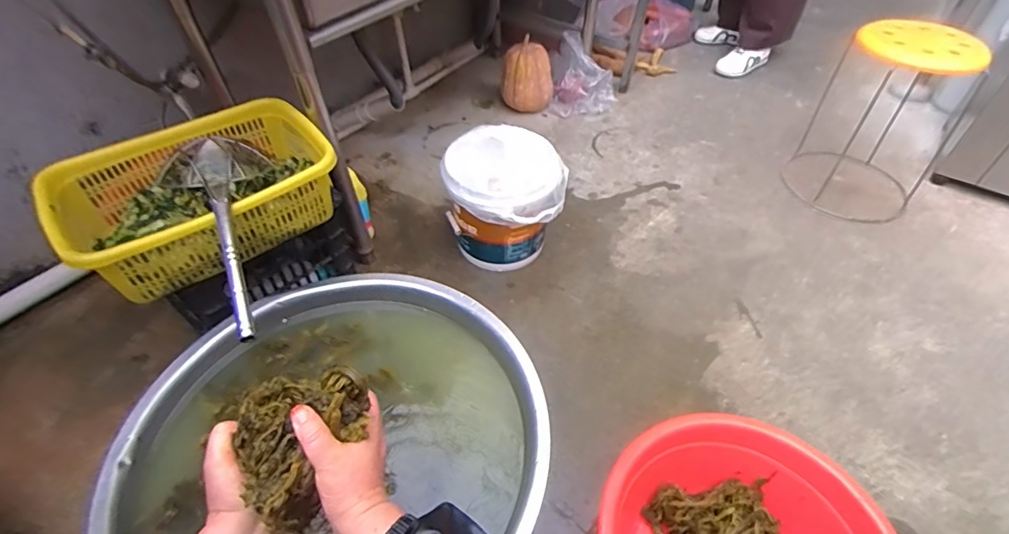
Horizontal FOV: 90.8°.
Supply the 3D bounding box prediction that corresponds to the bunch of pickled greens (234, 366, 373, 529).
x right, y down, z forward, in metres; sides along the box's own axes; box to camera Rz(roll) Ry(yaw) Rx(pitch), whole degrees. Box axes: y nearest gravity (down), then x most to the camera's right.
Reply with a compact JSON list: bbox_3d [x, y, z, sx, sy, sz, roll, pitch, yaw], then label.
[{"bbox_3d":[-0.188,0.160,0.446,0.121,0.071,0.121,-4,48,-3],"label":"bunch of pickled greens"}]

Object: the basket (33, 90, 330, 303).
[{"bbox_3d":[-0.546,-0.137,0.913,0.436,0.144,0.301,-31,54,-27],"label":"basket"}]

